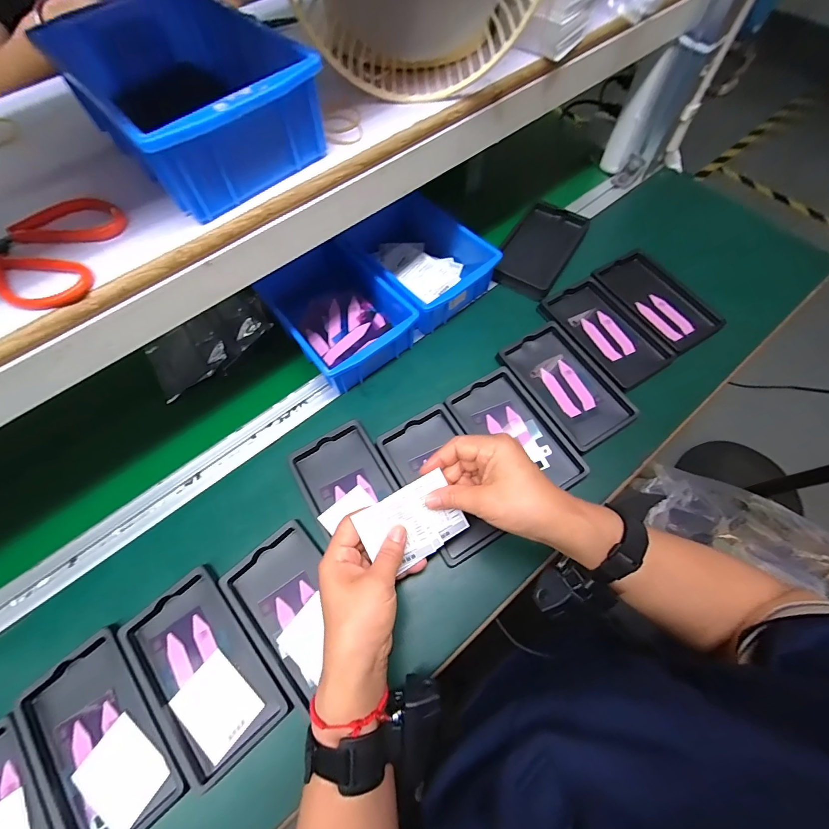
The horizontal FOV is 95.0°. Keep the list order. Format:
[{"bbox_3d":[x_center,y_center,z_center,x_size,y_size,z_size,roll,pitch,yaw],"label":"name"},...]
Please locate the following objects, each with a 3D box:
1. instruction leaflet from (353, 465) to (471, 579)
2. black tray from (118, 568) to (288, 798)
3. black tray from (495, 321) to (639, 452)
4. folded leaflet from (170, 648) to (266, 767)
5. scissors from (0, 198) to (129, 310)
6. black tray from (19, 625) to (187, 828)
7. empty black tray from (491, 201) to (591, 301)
[{"bbox_3d":[-0.001,0.098,0.341,0.087,0.006,0.067,-28,102,-9],"label":"instruction leaflet"},{"bbox_3d":[-0.194,0.233,0.350,0.094,0.013,0.158,-39,69,-15],"label":"black tray"},{"bbox_3d":[0.186,-0.038,0.468,0.097,0.014,0.157,-30,67,-12],"label":"black tray"},{"bbox_3d":[-0.178,0.261,0.342,0.067,0.005,0.055,37,71,18],"label":"folded leaflet"},{"bbox_3d":[-0.261,-0.123,0.268,0.114,0.013,0.093,26,68,14],"label":"scissors"},{"bbox_3d":[-0.275,0.286,0.330,0.096,0.014,0.156,-38,69,-15],"label":"black tray"},{"bbox_3d":[0.182,-0.245,0.556,0.091,0.018,0.165,28,69,15],"label":"empty black tray"}]

